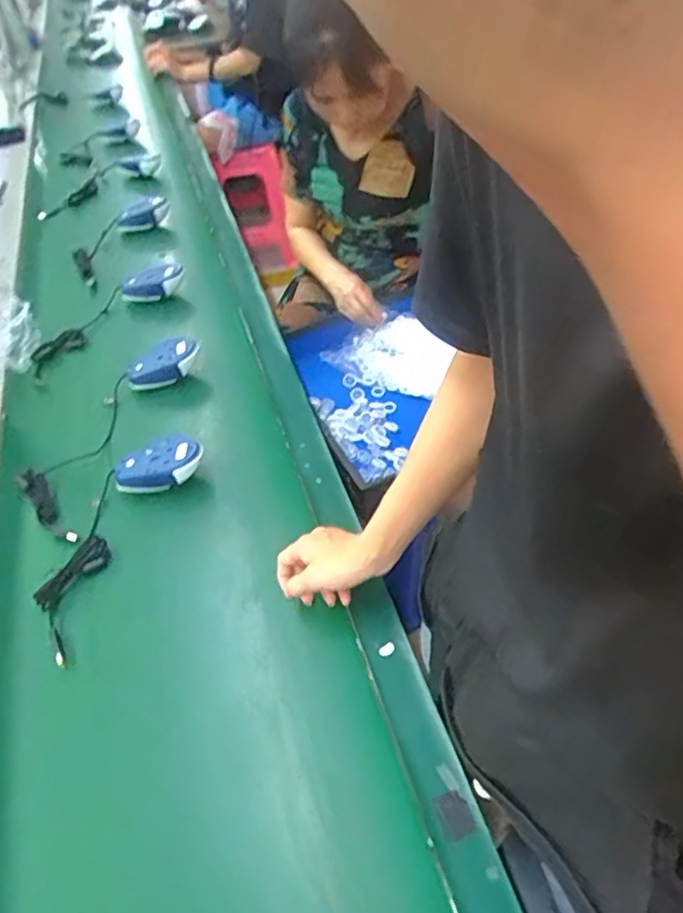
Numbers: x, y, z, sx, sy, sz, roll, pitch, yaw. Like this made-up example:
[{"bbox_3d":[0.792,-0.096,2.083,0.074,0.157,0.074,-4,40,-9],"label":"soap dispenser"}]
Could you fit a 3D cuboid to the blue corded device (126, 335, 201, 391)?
[{"bbox_3d":[-0.278,-0.142,0.928,0.065,0.058,0.115,33,57,28],"label":"blue corded device"}]

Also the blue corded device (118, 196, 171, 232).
[{"bbox_3d":[-0.437,-0.543,1.312,0.069,0.047,0.143,20,54,21],"label":"blue corded device"}]

